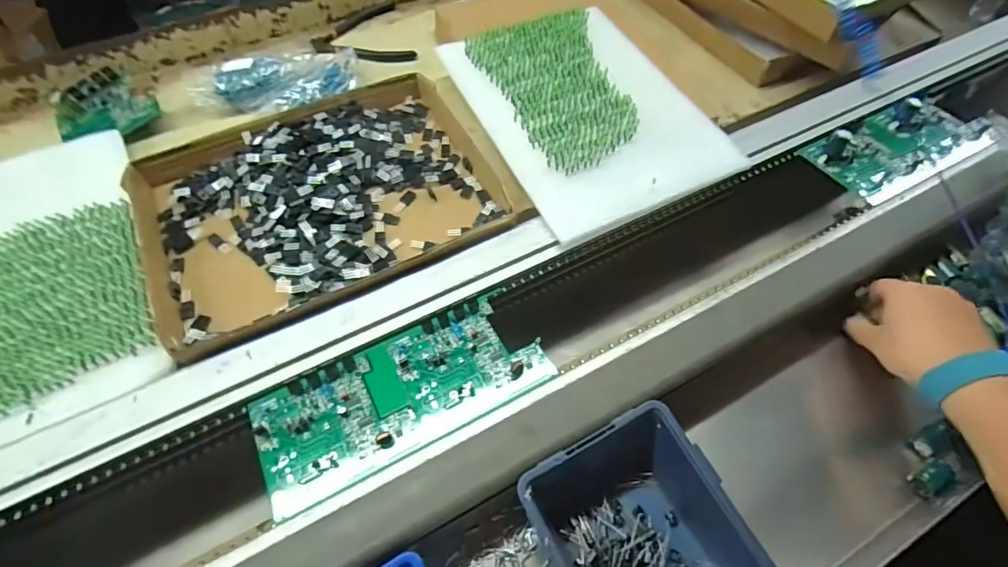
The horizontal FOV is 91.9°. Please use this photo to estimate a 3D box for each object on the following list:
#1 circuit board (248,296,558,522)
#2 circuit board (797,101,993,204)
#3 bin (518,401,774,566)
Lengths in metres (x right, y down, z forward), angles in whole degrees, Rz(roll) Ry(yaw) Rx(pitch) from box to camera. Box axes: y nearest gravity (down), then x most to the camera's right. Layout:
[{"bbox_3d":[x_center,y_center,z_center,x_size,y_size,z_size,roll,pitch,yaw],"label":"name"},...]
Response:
[{"bbox_3d":[-0.078,0.081,0.375,0.216,0.012,0.091,-25,53,-15],"label":"circuit board"},{"bbox_3d":[0.428,-0.153,0.520,0.195,0.034,0.088,-24,53,-15],"label":"circuit board"},{"bbox_3d":[0.093,0.171,0.322,0.118,0.069,0.135,-24,53,-15],"label":"bin"}]

